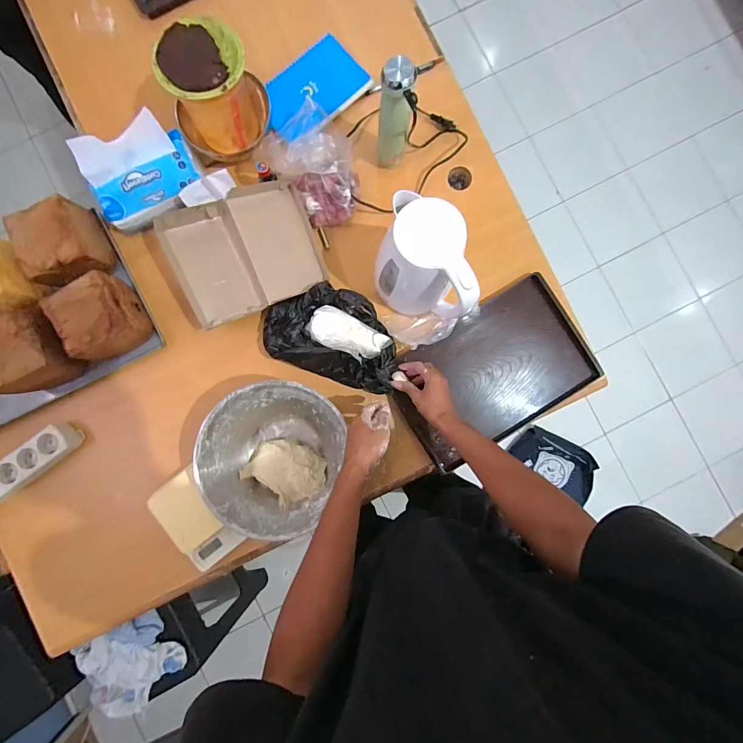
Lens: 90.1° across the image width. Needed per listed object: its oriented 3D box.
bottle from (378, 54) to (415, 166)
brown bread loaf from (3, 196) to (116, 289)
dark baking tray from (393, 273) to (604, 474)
[{"bbox_3d":[0.038,-0.416,0.623,0.049,0.205,0.052,9,88,-1],"label":"bottle"},{"bbox_3d":[-0.548,-0.218,0.663,0.118,0.091,0.131,-26,89,-2],"label":"brown bread loaf"},{"bbox_3d":[0.234,0.004,0.719,0.367,0.031,0.242,-32,89,-2],"label":"dark baking tray"}]

